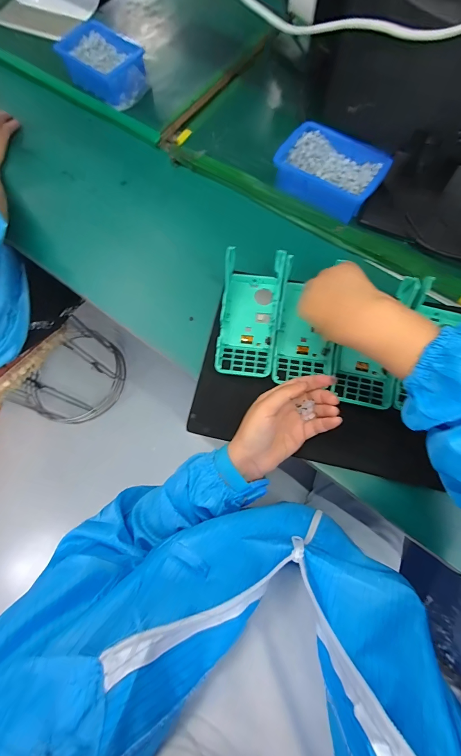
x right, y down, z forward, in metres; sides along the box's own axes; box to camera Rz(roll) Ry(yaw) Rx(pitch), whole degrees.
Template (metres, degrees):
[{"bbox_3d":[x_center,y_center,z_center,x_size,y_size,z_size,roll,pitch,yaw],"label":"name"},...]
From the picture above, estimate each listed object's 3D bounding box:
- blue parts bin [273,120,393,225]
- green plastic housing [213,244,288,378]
[{"bbox_3d":[0.152,-0.314,0.485,0.151,0.057,0.110,30,76,11],"label":"blue parts bin"},{"bbox_3d":[0.025,-0.089,0.428,0.080,0.046,0.169,8,73,4],"label":"green plastic housing"}]

